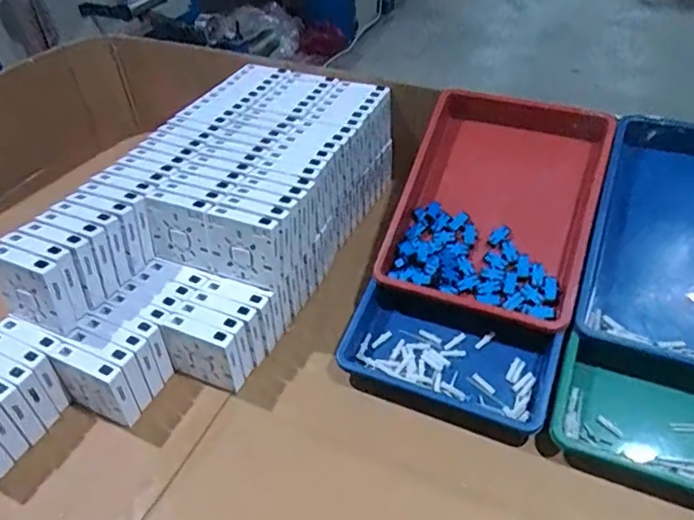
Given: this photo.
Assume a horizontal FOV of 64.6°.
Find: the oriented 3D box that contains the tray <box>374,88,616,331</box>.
[{"bbox_3d":[0.196,-0.083,0.726,0.239,0.059,0.323,17,71,13],"label":"tray"}]

